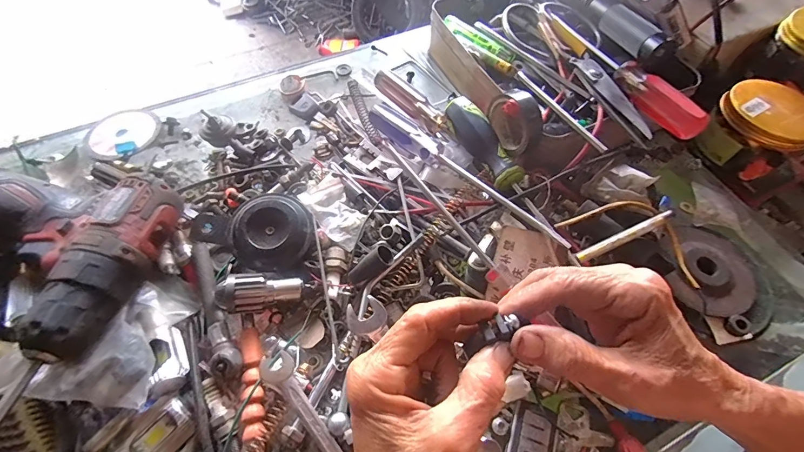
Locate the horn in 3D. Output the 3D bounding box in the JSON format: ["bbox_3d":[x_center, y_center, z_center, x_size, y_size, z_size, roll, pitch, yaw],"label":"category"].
[{"bbox_3d":[-0.130,-0.003,0.321,0.107,0.034,0.064,19,62,9],"label":"horn"}]

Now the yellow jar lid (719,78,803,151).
[{"bbox_3d":[0.361,-0.111,0.361,0.083,0.018,0.080,-28,65,-16],"label":"yellow jar lid"}]

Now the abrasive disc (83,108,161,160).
[{"bbox_3d":[-0.303,-0.101,0.407,0.074,0.005,0.069,0,59,0],"label":"abrasive disc"}]

